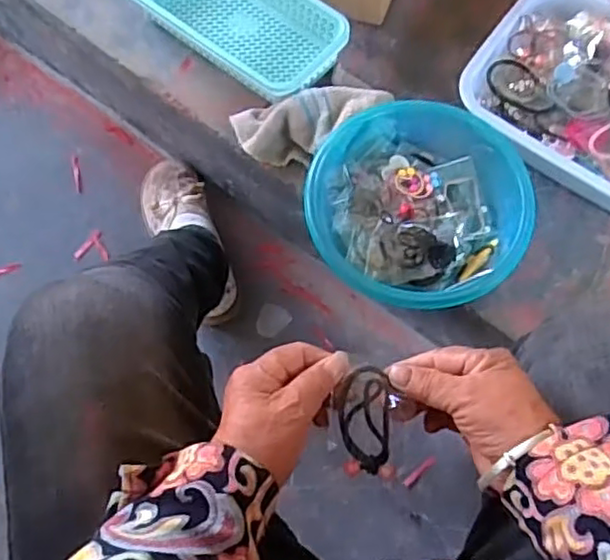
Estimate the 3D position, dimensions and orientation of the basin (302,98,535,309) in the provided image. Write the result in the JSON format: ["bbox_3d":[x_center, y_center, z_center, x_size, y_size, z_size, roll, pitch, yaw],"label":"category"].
[{"bbox_3d":[0.113,-0.077,0.694,0.218,0.082,0.211,1,70,-1],"label":"basin"}]

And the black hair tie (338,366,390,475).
[{"bbox_3d":[0.041,0.095,0.445,0.034,0.006,0.071,-3,90,-8],"label":"black hair tie"}]

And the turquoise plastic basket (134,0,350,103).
[{"bbox_3d":[-0.083,-0.321,0.806,0.266,0.058,0.127,37,73,11],"label":"turquoise plastic basket"}]

